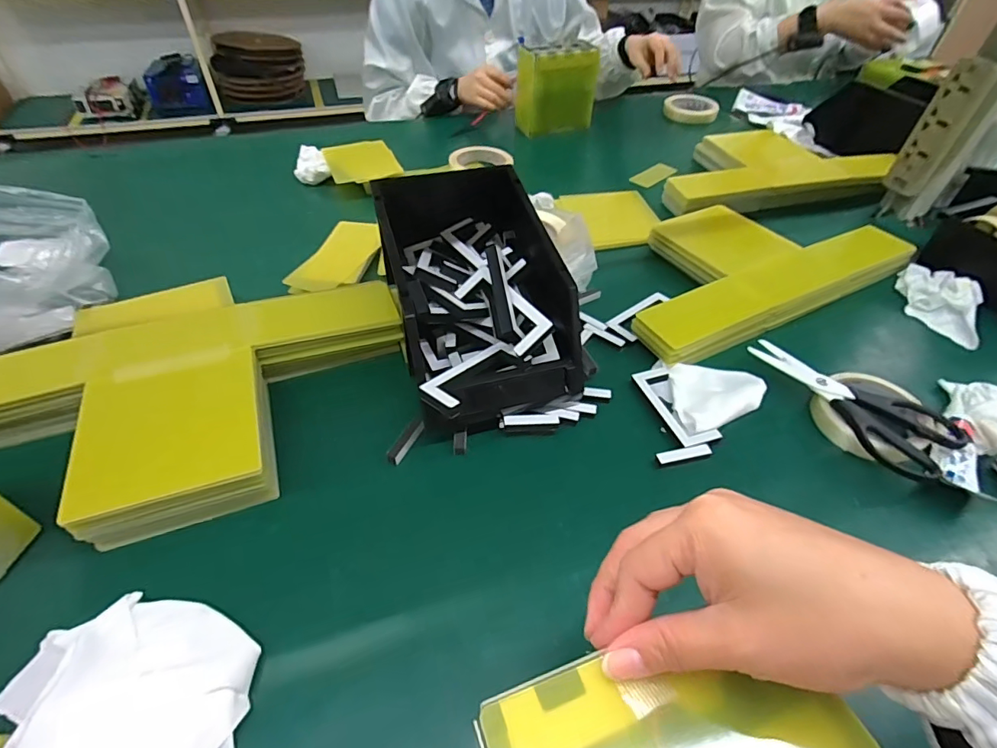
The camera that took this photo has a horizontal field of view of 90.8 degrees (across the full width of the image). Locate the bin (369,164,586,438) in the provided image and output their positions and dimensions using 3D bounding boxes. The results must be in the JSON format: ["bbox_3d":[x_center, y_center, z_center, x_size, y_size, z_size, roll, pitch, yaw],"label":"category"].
[{"bbox_3d":[-0.029,-0.090,0.509,0.157,0.131,0.301,-12,48,-13],"label":"bin"}]

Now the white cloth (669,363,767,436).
[{"bbox_3d":[0.216,0.016,0.502,0.109,0.010,0.081,-18,49,-18],"label":"white cloth"}]

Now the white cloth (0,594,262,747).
[{"bbox_3d":[-0.226,0.203,0.298,0.161,0.025,0.122,17,48,14],"label":"white cloth"}]

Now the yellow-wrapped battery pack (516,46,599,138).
[{"bbox_3d":[0.112,-0.556,0.962,0.152,0.139,0.064,-18,49,-18],"label":"yellow-wrapped battery pack"}]

